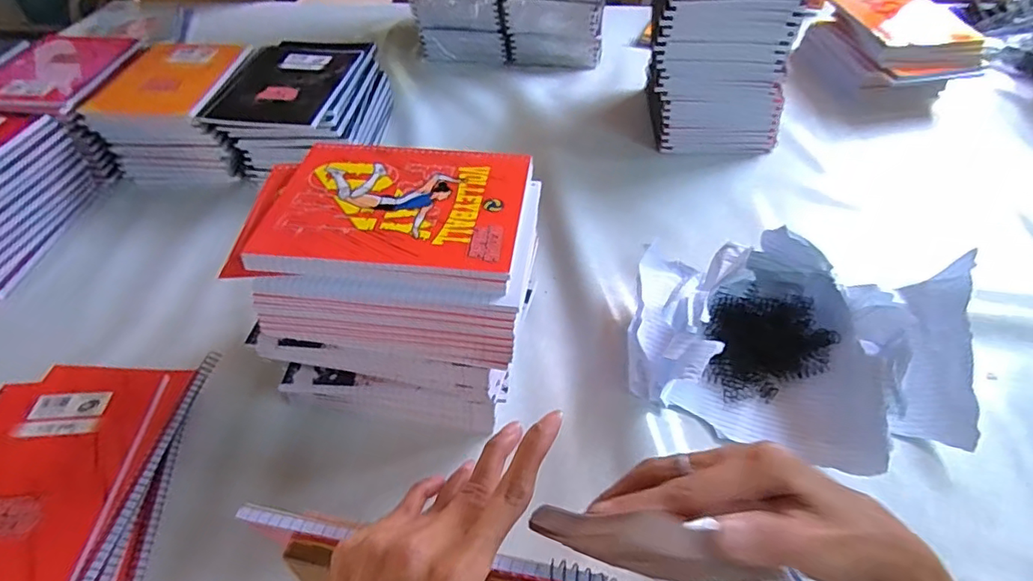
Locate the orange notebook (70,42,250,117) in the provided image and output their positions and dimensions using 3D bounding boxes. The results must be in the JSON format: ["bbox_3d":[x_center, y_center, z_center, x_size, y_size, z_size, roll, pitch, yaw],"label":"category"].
[{"bbox_3d":[-0.471,-0.293,0.741,0.165,0.019,0.195,3,47,6],"label":"orange notebook"}]

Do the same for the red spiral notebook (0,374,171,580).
[{"bbox_3d":[-0.403,0.161,0.437,0.161,0.010,0.211,-3,47,-1],"label":"red spiral notebook"}]

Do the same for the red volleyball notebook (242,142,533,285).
[{"bbox_3d":[-0.093,-0.068,0.431,0.196,0.012,0.151,3,47,6],"label":"red volleyball notebook"}]

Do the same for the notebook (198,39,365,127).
[{"bbox_3d":[-0.309,-0.293,0.742,0.169,0.018,0.218,4,49,6],"label":"notebook"}]

